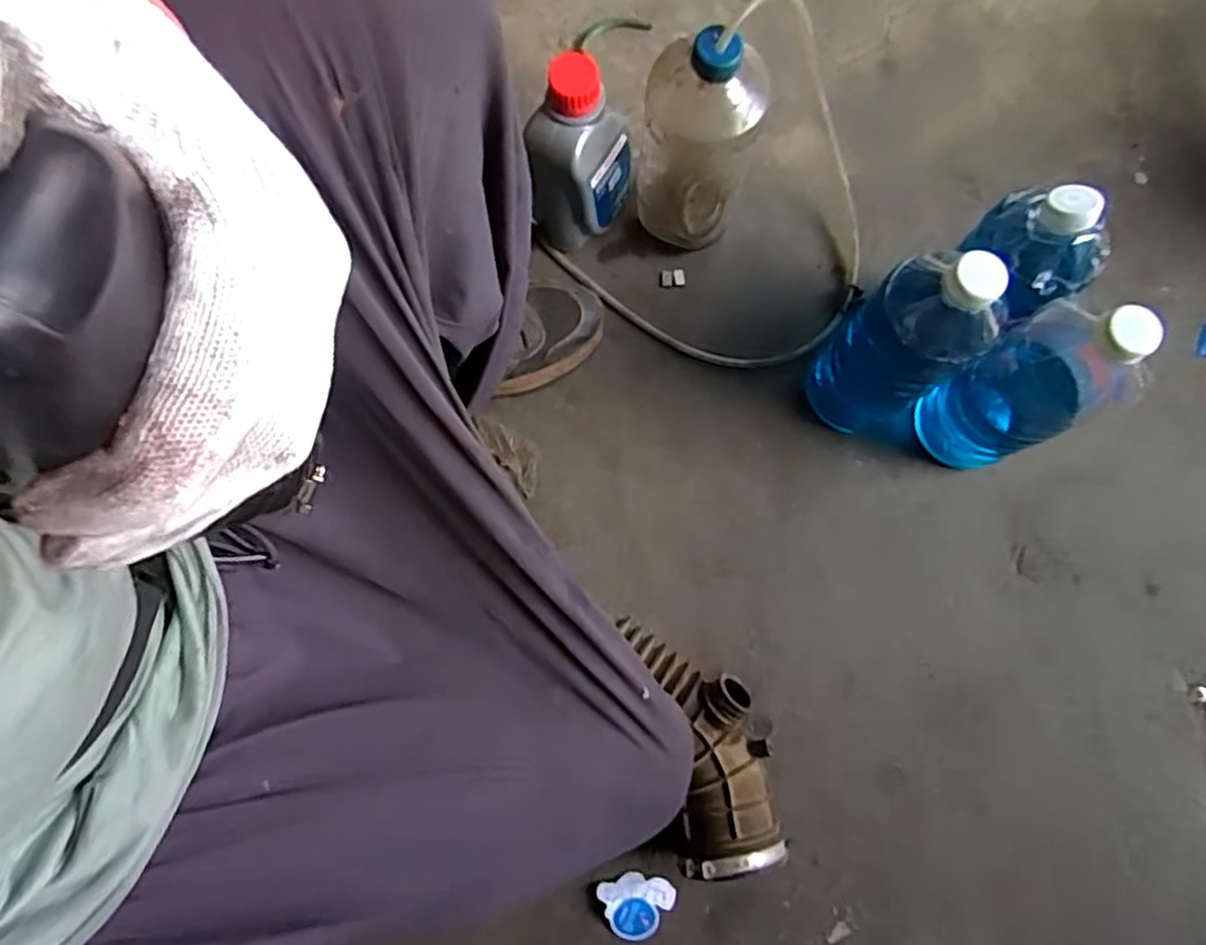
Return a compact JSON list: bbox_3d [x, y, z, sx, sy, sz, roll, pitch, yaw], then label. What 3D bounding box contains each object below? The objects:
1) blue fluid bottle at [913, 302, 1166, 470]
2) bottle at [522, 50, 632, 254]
[{"bbox_3d":[0.387,-0.081,0.629,0.103,0.257,0.102,-27,81,-6],"label":"blue fluid bottle"},{"bbox_3d":[-0.026,-0.295,0.695,0.083,0.225,0.090,20,80,3],"label":"bottle"}]

